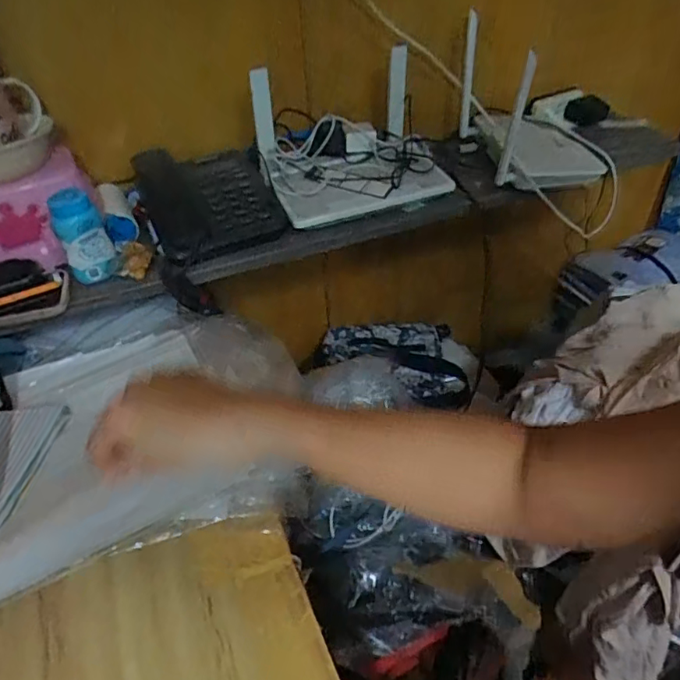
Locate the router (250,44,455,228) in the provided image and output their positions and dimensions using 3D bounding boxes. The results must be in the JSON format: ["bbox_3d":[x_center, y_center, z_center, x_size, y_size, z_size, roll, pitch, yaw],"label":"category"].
[{"bbox_3d":[0.014,-0.271,0.710,0.228,0.140,0.179,-15,43,-13],"label":"router"}]

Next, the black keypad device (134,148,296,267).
[{"bbox_3d":[-0.169,-0.188,0.695,0.156,0.077,0.176,-19,44,-17],"label":"black keypad device"}]

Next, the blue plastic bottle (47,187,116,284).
[{"bbox_3d":[-0.287,-0.118,0.609,0.052,0.088,0.046,-21,45,-18],"label":"blue plastic bottle"}]

